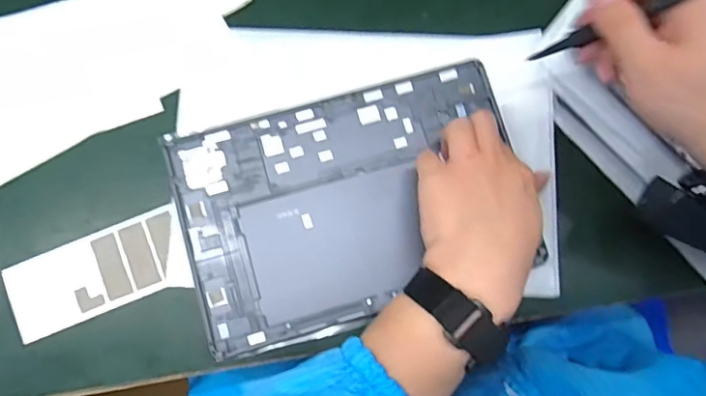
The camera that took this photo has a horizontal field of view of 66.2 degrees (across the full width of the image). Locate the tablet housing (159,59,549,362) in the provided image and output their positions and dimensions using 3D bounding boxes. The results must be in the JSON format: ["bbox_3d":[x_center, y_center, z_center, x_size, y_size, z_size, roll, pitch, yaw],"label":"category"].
[{"bbox_3d":[-0.001,0.004,0.414,0.249,0.015,0.167,-16,78,-3],"label":"tablet housing"}]

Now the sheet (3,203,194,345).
[{"bbox_3d":[-0.188,0.055,0.402,0.131,0.006,0.063,-18,78,-4],"label":"sheet"}]

